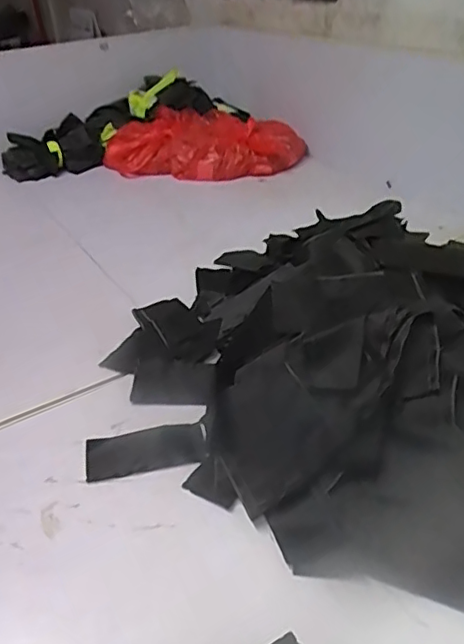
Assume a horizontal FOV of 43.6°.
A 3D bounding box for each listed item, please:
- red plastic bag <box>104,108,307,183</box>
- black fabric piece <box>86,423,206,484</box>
[{"bbox_3d":[-0.065,-0.368,1.218,0.429,0.096,0.167,0,33,5],"label":"red plastic bag"},{"bbox_3d":[-0.084,0.123,0.567,0.115,0.004,0.059,-8,34,-4],"label":"black fabric piece"}]

